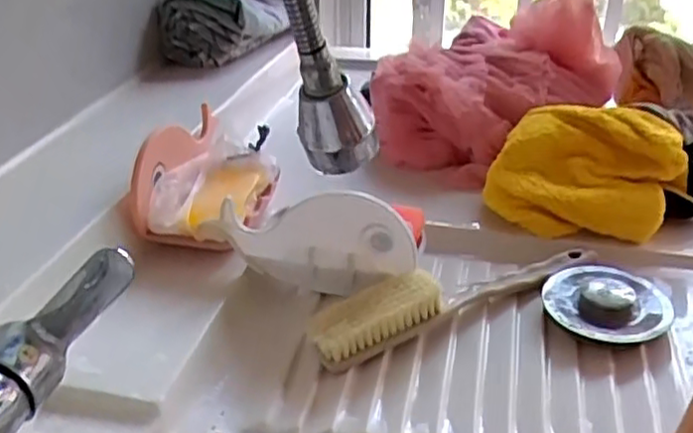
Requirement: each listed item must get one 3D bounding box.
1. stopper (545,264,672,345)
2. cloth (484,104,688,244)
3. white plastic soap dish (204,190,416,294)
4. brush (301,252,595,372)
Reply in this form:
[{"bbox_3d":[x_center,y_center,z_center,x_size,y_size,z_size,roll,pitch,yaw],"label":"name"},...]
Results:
[{"bbox_3d":[0.179,0.059,0.483,0.078,0.026,0.087,13,31,22],"label":"stopper"},{"bbox_3d":[0.191,-0.037,0.566,0.143,0.080,0.085,17,33,27],"label":"cloth"},{"bbox_3d":[-0.022,0.012,0.509,0.144,0.069,0.022,8,30,14],"label":"white plastic soap dish"},{"bbox_3d":[0.076,0.048,0.494,0.216,0.035,0.043,-13,31,-23],"label":"brush"}]

